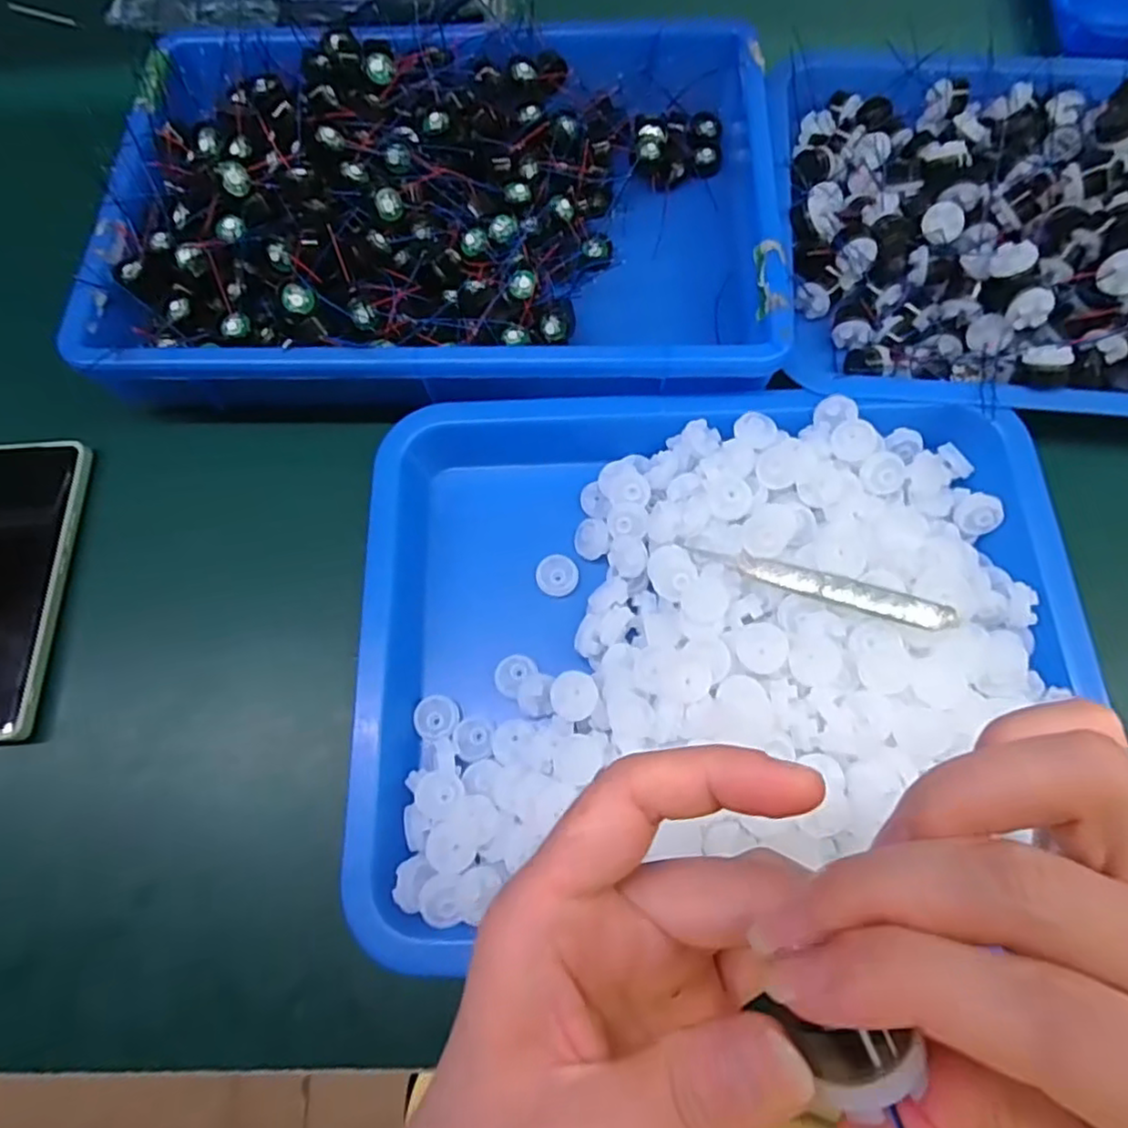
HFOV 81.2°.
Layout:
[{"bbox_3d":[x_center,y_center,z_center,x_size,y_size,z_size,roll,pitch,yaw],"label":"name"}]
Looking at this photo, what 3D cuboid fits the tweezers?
[{"bbox_3d":[0.107,0.008,0.290,0.115,0.007,0.011,18,75,29],"label":"tweezers"}]

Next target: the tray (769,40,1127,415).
[{"bbox_3d":[0.283,-0.193,0.367,0.315,0.048,0.259,2,72,2],"label":"tray"}]

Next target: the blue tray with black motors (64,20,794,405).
[{"bbox_3d":[-0.064,-0.199,0.375,0.363,0.067,0.242,0,72,1],"label":"blue tray with black motors"}]

